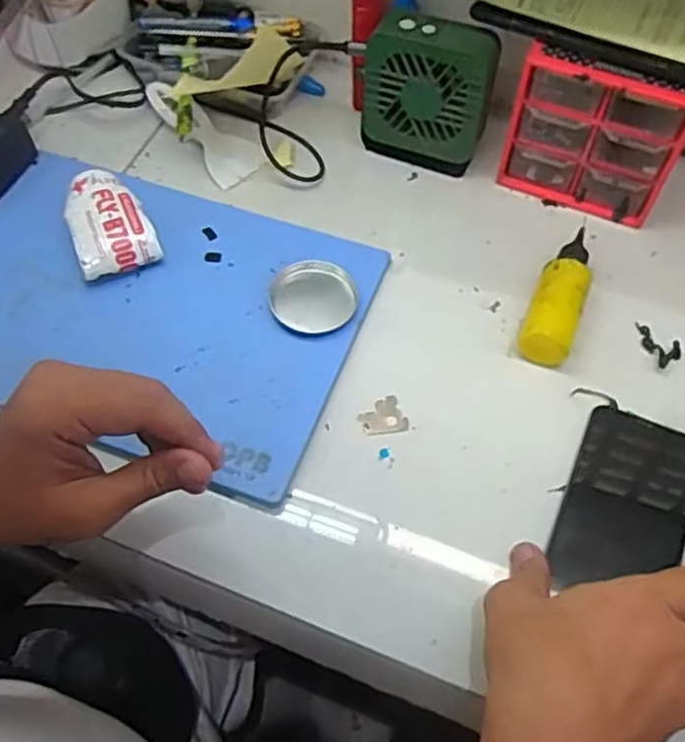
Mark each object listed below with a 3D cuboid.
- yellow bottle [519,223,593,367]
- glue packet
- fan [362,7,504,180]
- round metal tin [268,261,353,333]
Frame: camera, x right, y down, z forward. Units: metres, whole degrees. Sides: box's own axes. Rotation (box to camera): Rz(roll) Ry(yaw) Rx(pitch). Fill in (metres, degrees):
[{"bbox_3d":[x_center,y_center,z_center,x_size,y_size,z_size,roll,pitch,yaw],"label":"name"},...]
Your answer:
[{"bbox_3d":[0.165,-0.061,0.544,0.038,0.039,0.127,22,61,13],"label":"yellow bottle"},{"bbox_3d":[-0.176,-0.111,0.551,0.058,0.032,0.081,-20,61,-12],"label":"glue packet"},{"bbox_3d":[0.067,-0.220,0.584,0.103,0.112,0.046,18,60,10],"label":"fan"},{"bbox_3d":[-0.022,-0.053,0.532,0.059,0.008,0.062,0,59,0],"label":"round metal tin"}]

